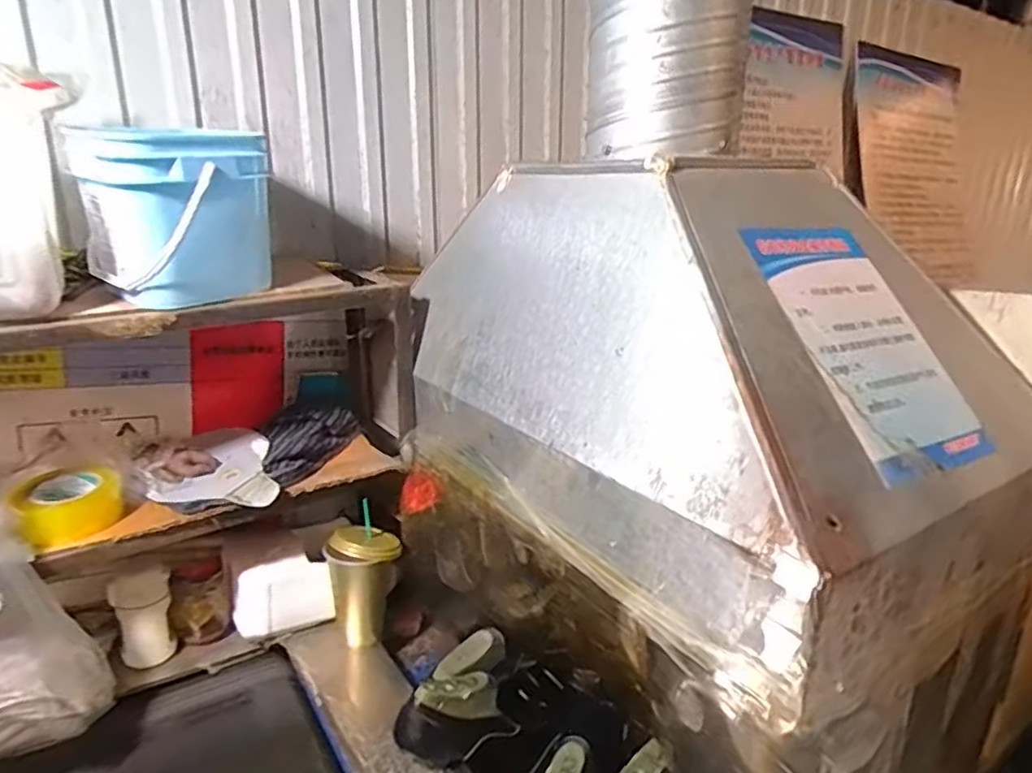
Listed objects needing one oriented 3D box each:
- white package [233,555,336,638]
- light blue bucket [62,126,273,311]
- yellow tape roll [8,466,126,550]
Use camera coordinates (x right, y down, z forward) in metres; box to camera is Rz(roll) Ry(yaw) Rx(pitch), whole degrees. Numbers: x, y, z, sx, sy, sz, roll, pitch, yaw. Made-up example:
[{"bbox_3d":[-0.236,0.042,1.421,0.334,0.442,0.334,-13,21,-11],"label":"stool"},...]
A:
[{"bbox_3d":[-0.371,0.336,1.044,0.147,0.110,0.034,-7,19,-24],"label":"white package"},{"bbox_3d":[-0.427,-0.210,0.827,0.209,0.190,0.179,-9,20,-31],"label":"light blue bucket"},{"bbox_3d":[-0.607,0.160,0.892,0.118,0.068,0.123,1,17,0],"label":"yellow tape roll"}]

